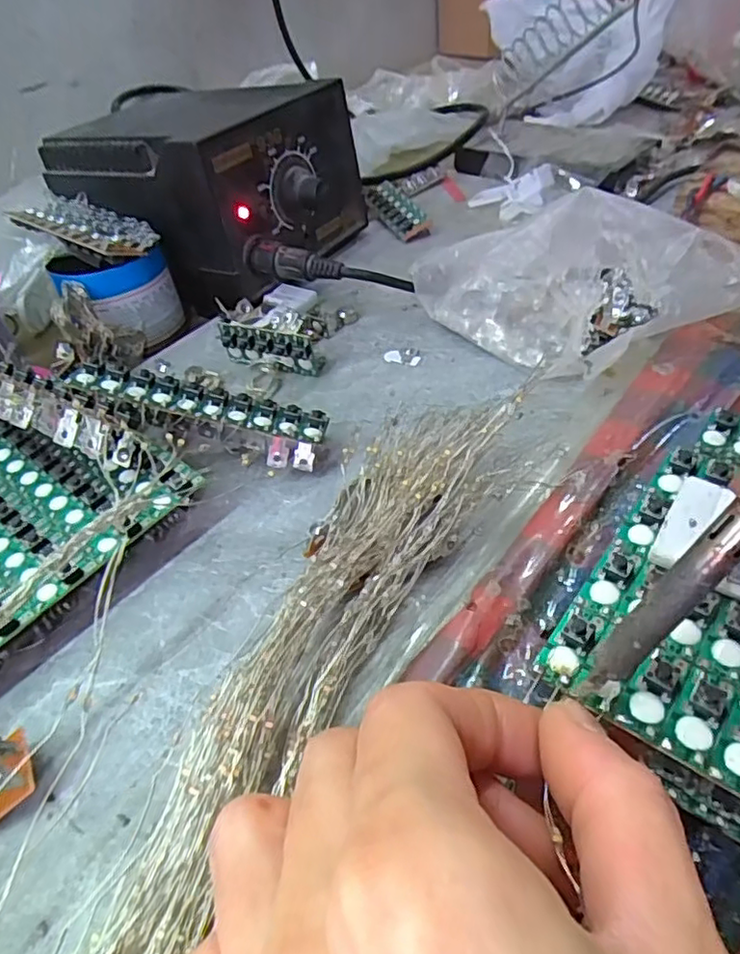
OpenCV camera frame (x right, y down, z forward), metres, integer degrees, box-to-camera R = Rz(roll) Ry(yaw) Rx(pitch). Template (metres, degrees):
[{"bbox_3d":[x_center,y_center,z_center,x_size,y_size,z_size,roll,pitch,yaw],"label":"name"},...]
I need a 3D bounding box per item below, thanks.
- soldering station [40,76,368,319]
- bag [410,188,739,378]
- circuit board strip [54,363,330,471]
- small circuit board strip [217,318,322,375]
[{"bbox_3d":[-0.085,-0.165,0.350,0.137,0.082,0.129,31,56,32],"label":"soldering station"},{"bbox_3d":[0.084,-0.084,0.268,0.149,0.058,0.061,7,45,31],"label":"bag"},{"bbox_3d":[-0.064,-0.024,0.230,0.093,0.013,0.025,15,46,-3],"label":"circuit board strip"},{"bbox_3d":[-0.046,-0.058,0.279,0.045,0.023,0.006,13,48,18],"label":"small circuit board strip"}]

